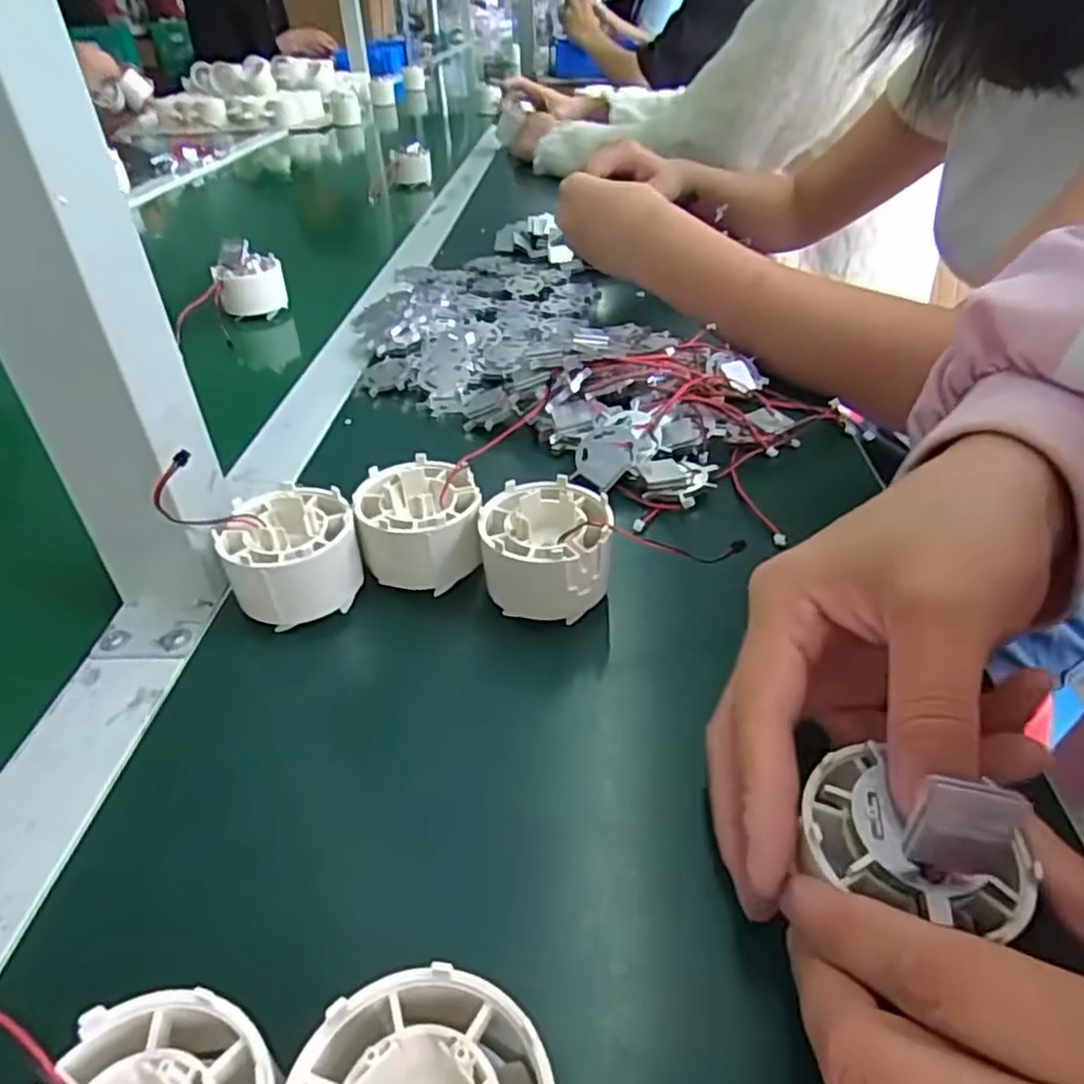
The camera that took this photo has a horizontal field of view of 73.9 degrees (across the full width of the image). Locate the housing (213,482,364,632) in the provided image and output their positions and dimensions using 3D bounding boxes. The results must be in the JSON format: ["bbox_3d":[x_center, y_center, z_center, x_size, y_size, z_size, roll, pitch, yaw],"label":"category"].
[{"bbox_3d":[-0.100,0.007,0.292,0.049,0.039,0.055,-16,40,-18],"label":"housing"}]

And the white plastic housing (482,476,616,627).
[{"bbox_3d":[0.002,0.003,0.285,0.050,0.032,0.054,-1,38,1],"label":"white plastic housing"}]

